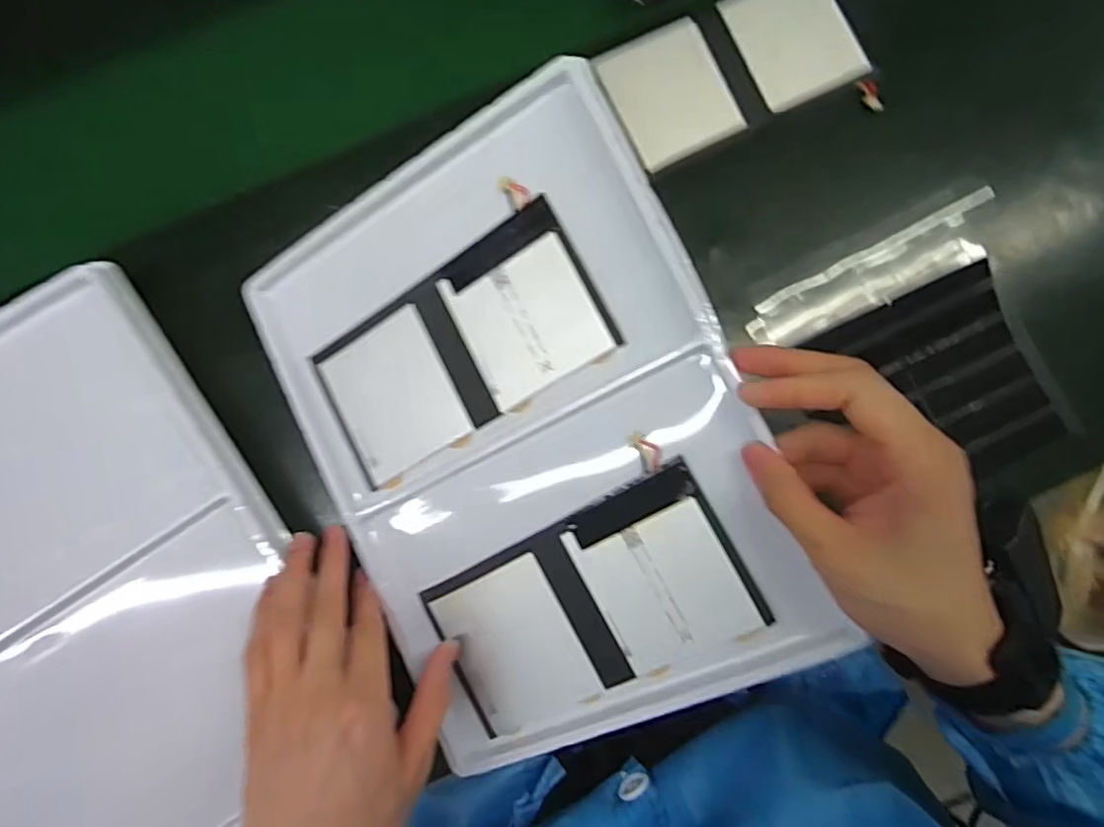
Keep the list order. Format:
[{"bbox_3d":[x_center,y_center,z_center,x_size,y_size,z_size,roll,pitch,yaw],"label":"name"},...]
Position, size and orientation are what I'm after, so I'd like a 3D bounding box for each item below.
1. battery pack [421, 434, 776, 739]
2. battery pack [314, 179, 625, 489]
[{"bbox_3d":[0.016,0.101,0.344,0.169,0.007,0.095,-32,84,19],"label":"battery pack"},{"bbox_3d":[-0.055,-0.036,0.363,0.169,0.004,0.095,-31,83,18],"label":"battery pack"}]

